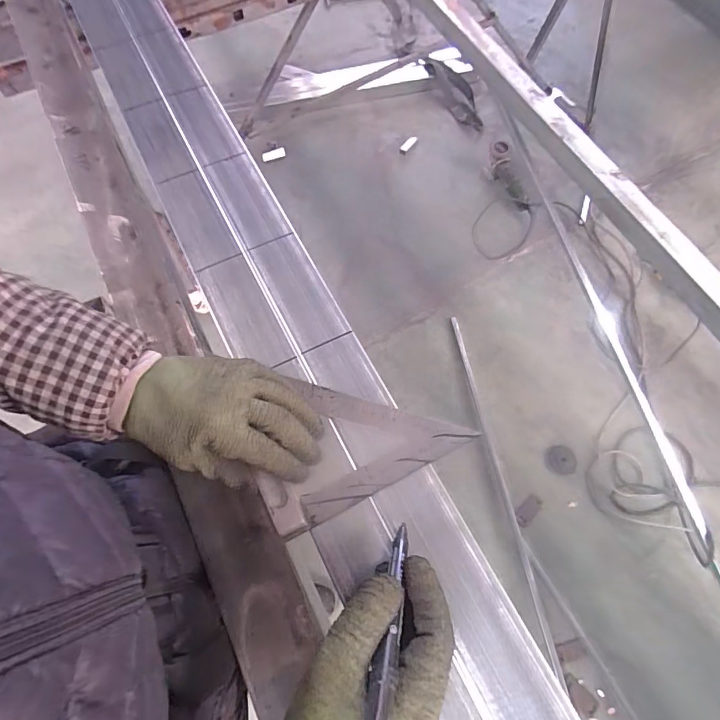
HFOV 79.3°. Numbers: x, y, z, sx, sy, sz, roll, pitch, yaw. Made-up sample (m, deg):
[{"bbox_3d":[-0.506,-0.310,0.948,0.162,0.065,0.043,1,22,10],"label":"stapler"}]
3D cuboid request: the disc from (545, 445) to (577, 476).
[{"bbox_3d":[0.593,0.296,1.278,0.090,0.004,0.085,-1,68,2],"label":"disc"}]

